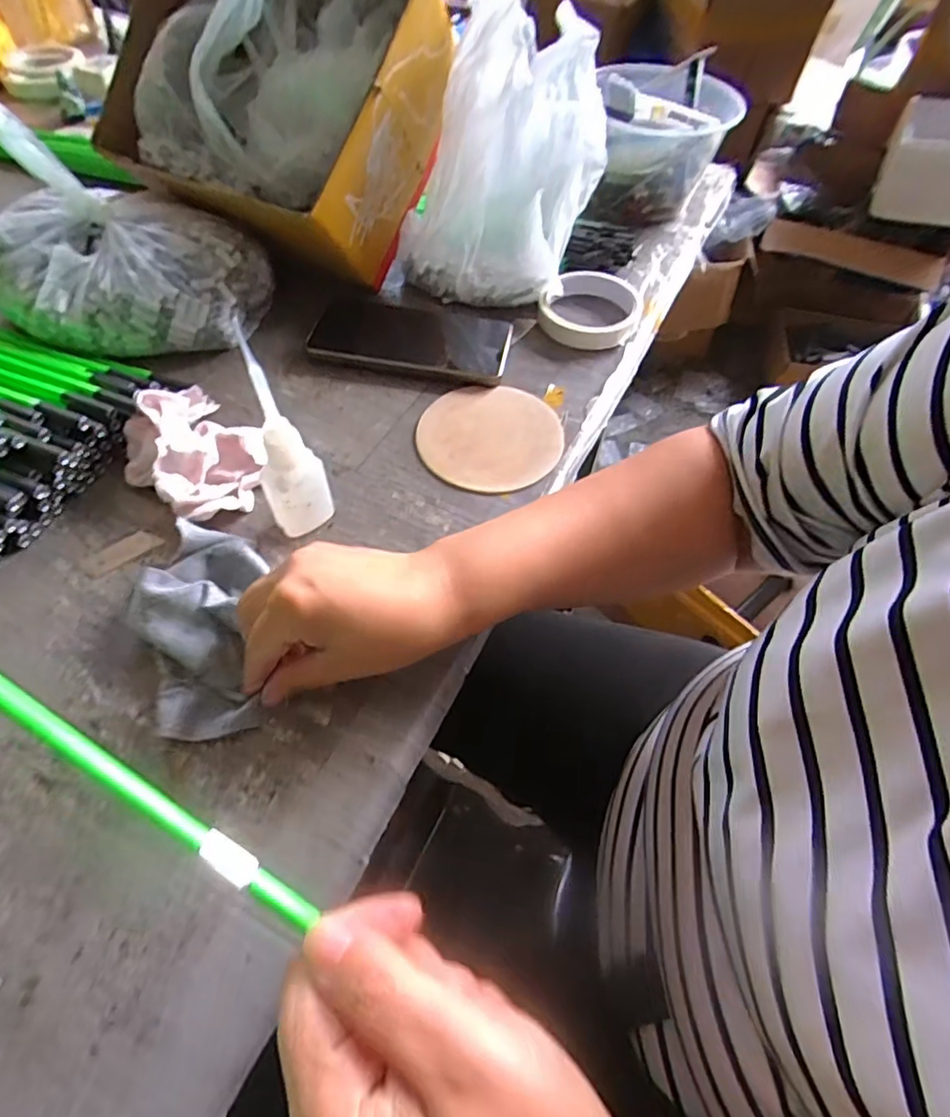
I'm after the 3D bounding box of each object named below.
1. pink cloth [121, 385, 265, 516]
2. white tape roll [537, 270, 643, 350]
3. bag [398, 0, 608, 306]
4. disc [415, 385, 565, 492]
[{"bbox_3d":[-0.186,-0.075,0.390,0.107,0.042,0.086,36,62,18],"label":"pink cloth"},{"bbox_3d":[0.100,-0.221,0.509,0.085,0.024,0.083,1,57,-2],"label":"white tape roll"},{"bbox_3d":[0.026,-0.345,0.499,0.150,0.174,0.166,17,58,7],"label":"bag"},{"bbox_3d":[0.013,-0.093,0.435,0.102,0.007,0.103,1,57,-2],"label":"disc"}]

